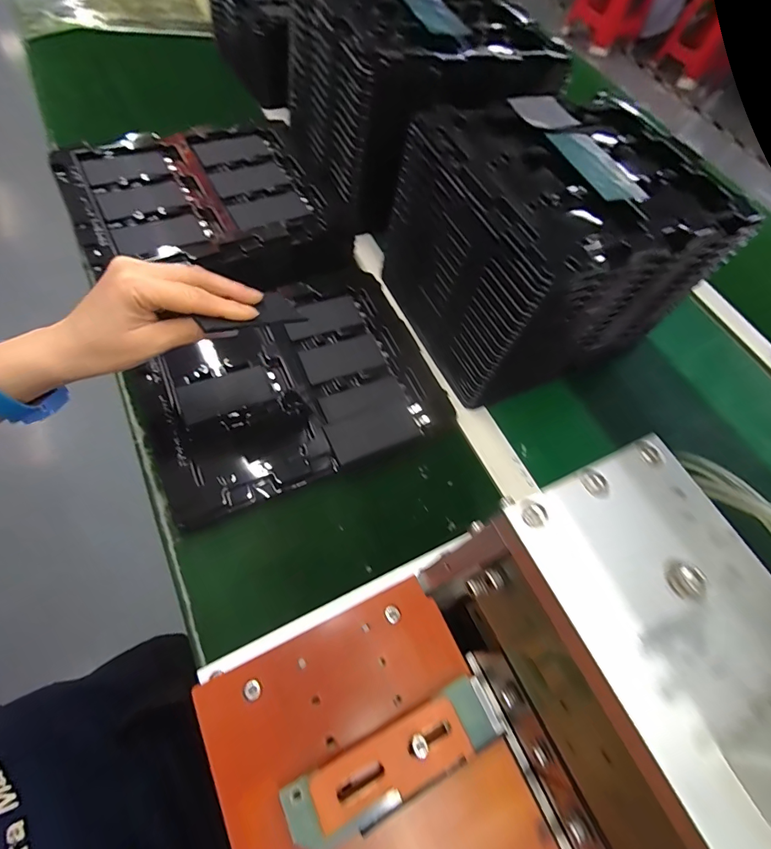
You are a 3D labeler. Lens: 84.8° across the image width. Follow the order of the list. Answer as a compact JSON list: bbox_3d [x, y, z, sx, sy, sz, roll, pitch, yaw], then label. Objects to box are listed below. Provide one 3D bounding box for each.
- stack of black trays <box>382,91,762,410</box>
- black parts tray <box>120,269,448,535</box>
[{"bbox_3d":[0.174,-0.194,0.439,0.277,0.163,0.216,-17,66,-17],"label":"stack of black trays"},{"bbox_3d":[-0.096,-0.041,0.429,0.278,0.048,0.225,-21,67,-19],"label":"black parts tray"}]

